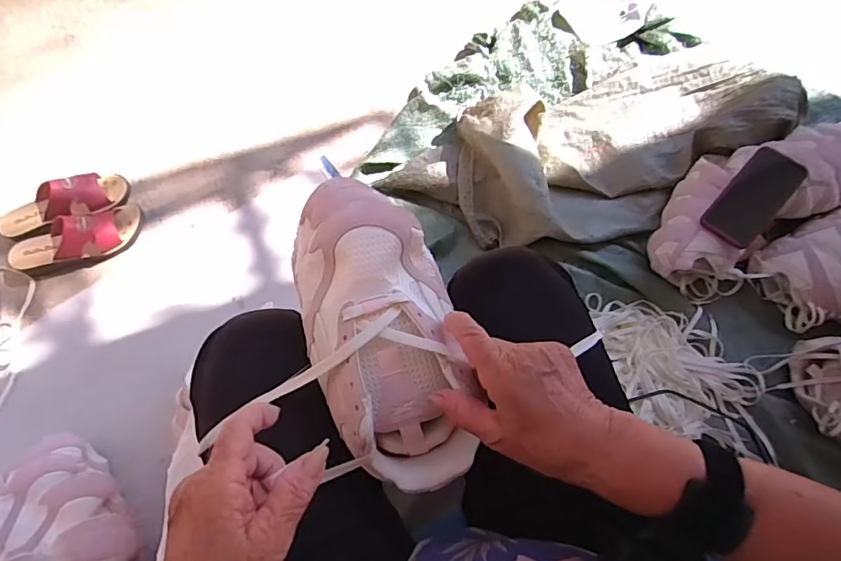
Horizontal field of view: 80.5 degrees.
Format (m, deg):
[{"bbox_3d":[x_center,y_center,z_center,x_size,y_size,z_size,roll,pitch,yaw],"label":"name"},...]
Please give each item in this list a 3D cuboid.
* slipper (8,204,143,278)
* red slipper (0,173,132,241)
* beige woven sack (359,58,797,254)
[{"bbox_3d":[-0.620,-0.076,0.889,0.224,0.080,0.089,-25,69,-11],"label":"slipper"},{"bbox_3d":[-0.669,-0.145,0.918,0.230,0.068,0.078,-20,68,-9],"label":"red slipper"},{"bbox_3d":[0.303,-0.254,0.939,0.699,0.141,0.365,-27,69,-11],"label":"beige woven sack"}]

